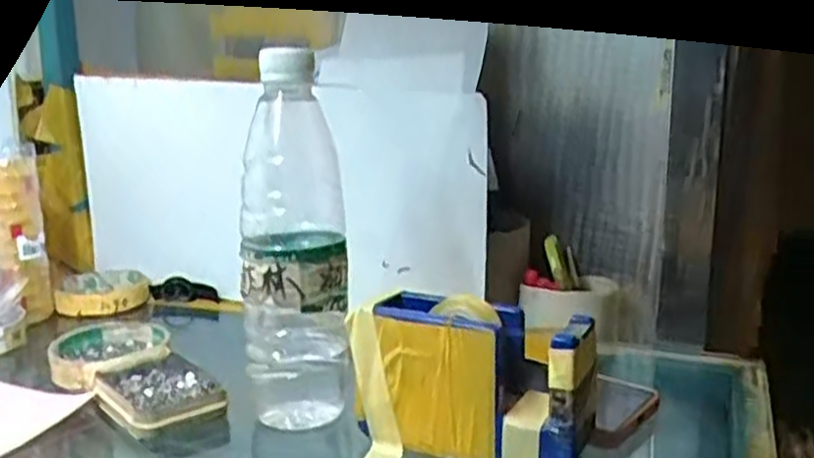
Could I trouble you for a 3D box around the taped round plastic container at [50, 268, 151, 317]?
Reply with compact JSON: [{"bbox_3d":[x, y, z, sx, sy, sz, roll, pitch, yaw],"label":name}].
[{"bbox_3d":[-0.293,0.059,0.765,0.082,0.021,0.098,-5,13,-14],"label":"taped round plastic container"}]

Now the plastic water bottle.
[{"bbox_3d":[-0.069,0.007,0.480,0.064,0.212,0.070,-3,12,-8],"label":"plastic water bottle"}]

